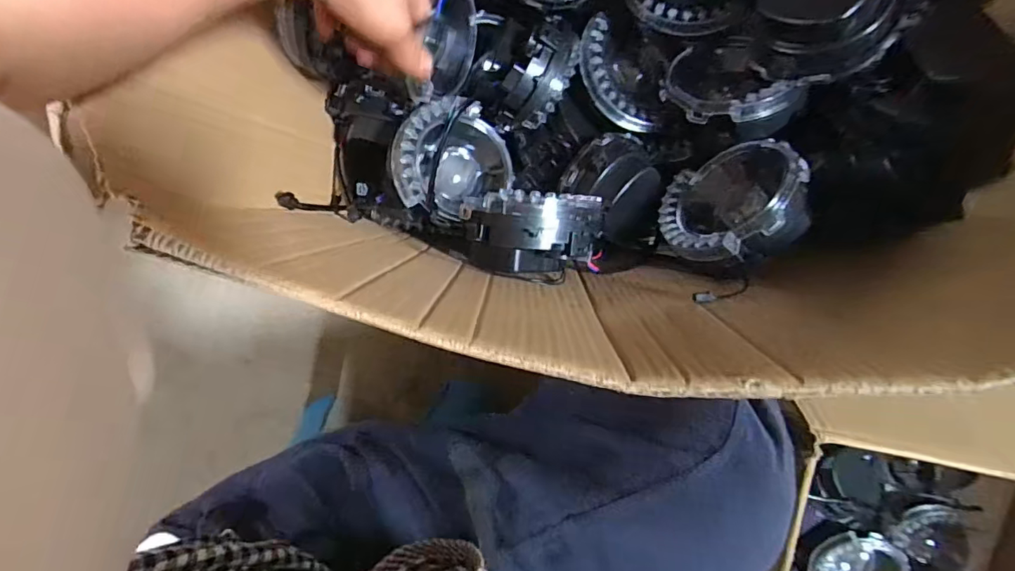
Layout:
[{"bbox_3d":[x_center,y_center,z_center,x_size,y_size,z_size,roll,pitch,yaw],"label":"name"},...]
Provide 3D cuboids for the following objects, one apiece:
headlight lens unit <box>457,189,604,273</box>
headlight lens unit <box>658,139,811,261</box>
[{"bbox_3d":[0.018,-0.043,0.430,0.103,0.087,0.063,4,98,1],"label":"headlight lens unit"},{"bbox_3d":[0.190,-0.063,0.443,0.115,0.118,0.054,-33,125,17],"label":"headlight lens unit"}]

